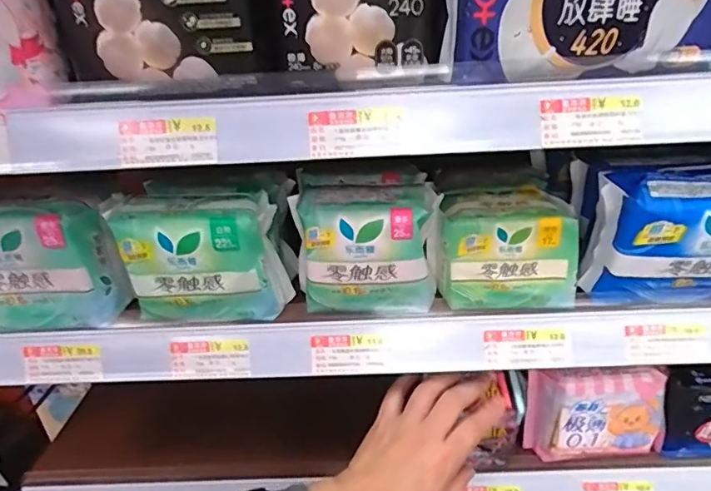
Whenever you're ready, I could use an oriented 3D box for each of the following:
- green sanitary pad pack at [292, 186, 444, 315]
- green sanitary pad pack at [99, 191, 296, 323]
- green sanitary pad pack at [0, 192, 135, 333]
[{"bbox_3d":[0.011,0.007,0.412,0.108,0.096,0.052,-4,27,-1],"label":"green sanitary pad pack"},{"bbox_3d":[-0.128,0.011,0.419,0.131,0.097,0.048,-1,27,5],"label":"green sanitary pad pack"},{"bbox_3d":[-0.271,0.014,0.435,0.143,0.099,0.053,-2,27,3],"label":"green sanitary pad pack"}]

